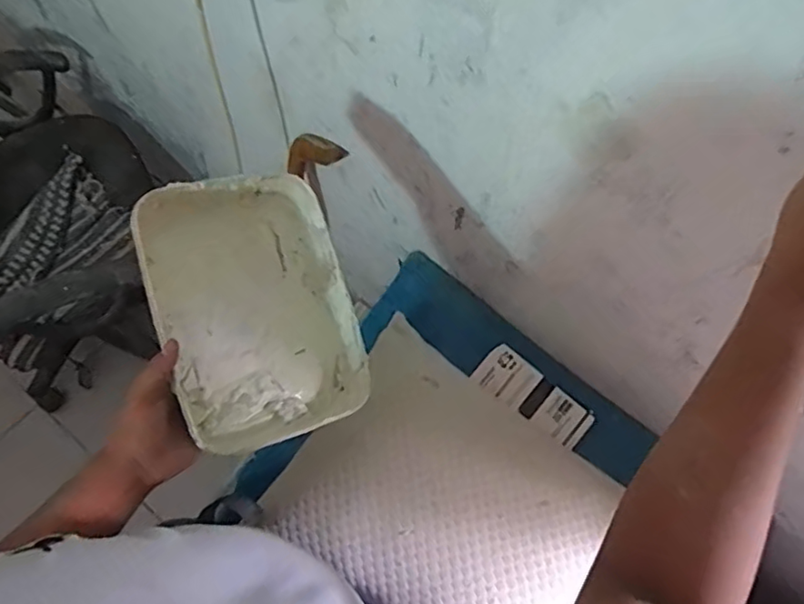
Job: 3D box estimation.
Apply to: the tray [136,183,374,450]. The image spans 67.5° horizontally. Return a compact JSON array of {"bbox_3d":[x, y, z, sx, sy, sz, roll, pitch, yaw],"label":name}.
[{"bbox_3d":[-0.154,0.007,0.631,0.193,0.046,0.269,-13,82,-32],"label":"tray"}]

